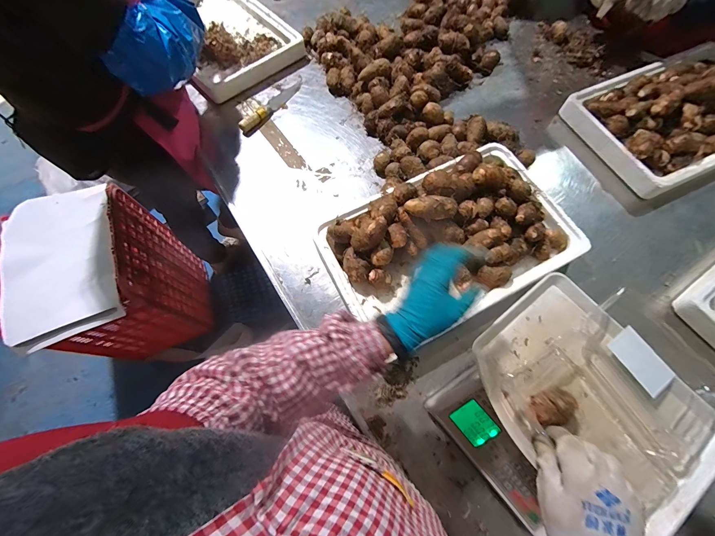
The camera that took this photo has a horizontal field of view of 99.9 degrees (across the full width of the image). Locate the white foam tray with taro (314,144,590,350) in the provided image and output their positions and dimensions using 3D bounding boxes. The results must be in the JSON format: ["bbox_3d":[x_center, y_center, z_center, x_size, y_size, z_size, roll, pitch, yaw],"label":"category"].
[{"bbox_3d":[0.176,-0.060,0.567,0.463,0.118,0.290,-26,71,-9],"label":"white foam tray with taro"}]

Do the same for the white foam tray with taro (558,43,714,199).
[{"bbox_3d":[0.764,-0.373,0.686,0.475,0.114,0.298,-23,70,-8],"label":"white foam tray with taro"}]

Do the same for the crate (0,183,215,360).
[{"bbox_3d":[-0.828,0.067,1.070,0.360,0.520,0.443,-24,71,-8],"label":"crate"}]

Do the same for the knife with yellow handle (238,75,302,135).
[{"bbox_3d":[-0.214,-0.424,0.763,0.038,0.025,0.231,29,71,11],"label":"knife with yellow handle"}]

